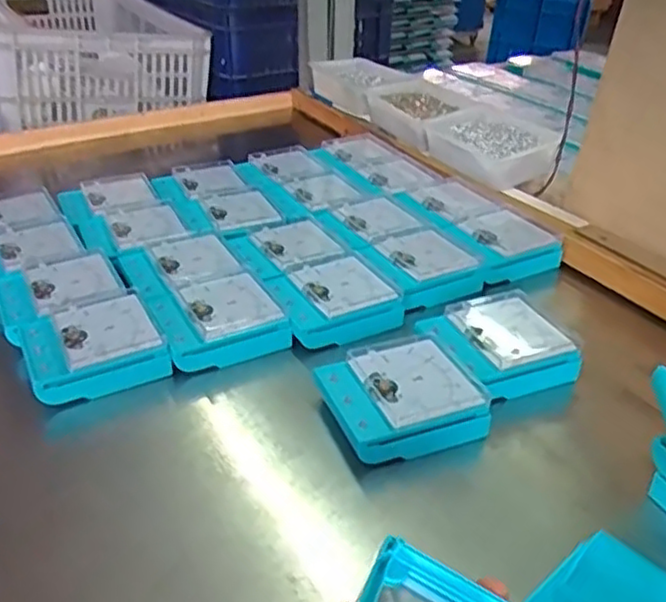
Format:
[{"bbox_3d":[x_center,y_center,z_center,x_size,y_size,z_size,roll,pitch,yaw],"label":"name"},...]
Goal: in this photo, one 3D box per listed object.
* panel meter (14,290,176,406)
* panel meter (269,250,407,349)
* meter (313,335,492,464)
[{"bbox_3d":[-0.218,0.042,0.632,0.114,0.038,0.103,-16,35,-24],"label":"panel meter"},{"bbox_3d":[0.000,0.000,0.705,0.116,0.035,0.107,-15,35,-23],"label":"panel meter"},{"bbox_3d":[0.053,0.081,0.583,0.117,0.045,0.110,-11,33,-18],"label":"meter"}]

